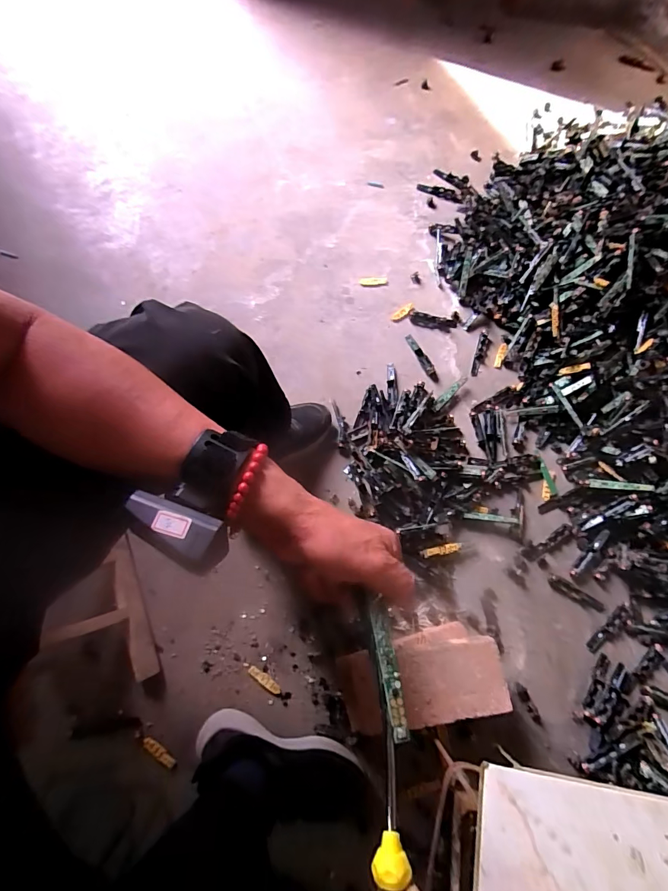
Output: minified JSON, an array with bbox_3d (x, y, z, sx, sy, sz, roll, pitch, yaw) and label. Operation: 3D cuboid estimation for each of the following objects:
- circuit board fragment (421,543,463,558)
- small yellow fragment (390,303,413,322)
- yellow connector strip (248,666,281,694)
[{"bbox_3d":[0.200,0.193,0.755,0.073,0.007,0.017,-10,73,-5],"label":"circuit board fragment"},{"bbox_3d":[0.154,-0.299,0.919,0.059,0.005,0.025,-40,78,-13],"label":"small yellow fragment"},{"bbox_3d":[-0.117,0.396,0.691,0.064,0.005,0.017,36,75,9],"label":"yellow connector strip"}]

